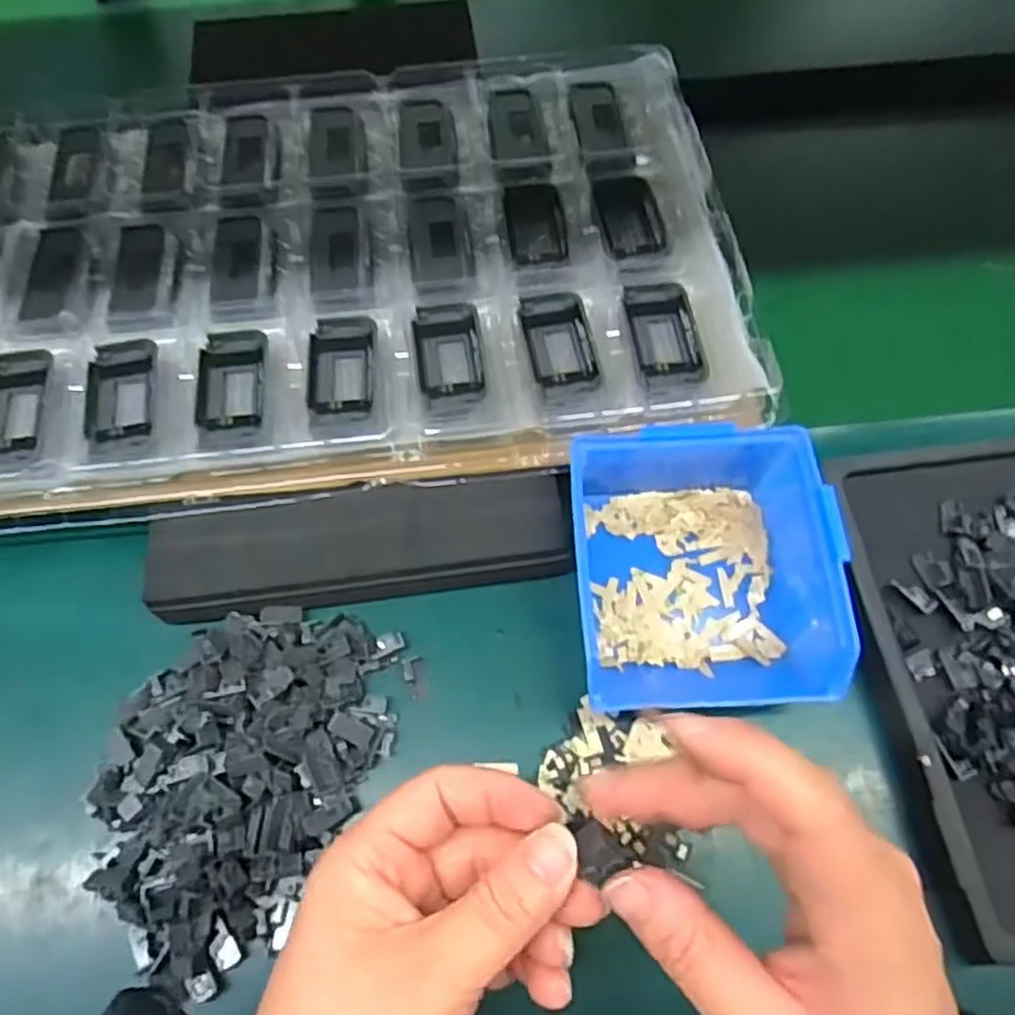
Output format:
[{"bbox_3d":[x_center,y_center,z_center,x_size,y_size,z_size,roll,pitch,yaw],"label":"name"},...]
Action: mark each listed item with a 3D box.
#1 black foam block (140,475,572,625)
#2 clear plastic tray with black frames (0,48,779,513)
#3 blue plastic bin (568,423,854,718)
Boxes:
[{"bbox_3d":[-0.074,0.019,0.397,0.216,0.032,0.054,-8,64,-4],"label":"black foam block"},{"bbox_3d":[-0.123,-0.155,0.443,0.501,0.021,0.302,-7,64,-3],"label":"clear plastic tray with black frames"},{"bbox_3d":[0.099,0.028,0.380,0.128,0.067,0.136,-1,64,0],"label":"blue plastic bin"}]

